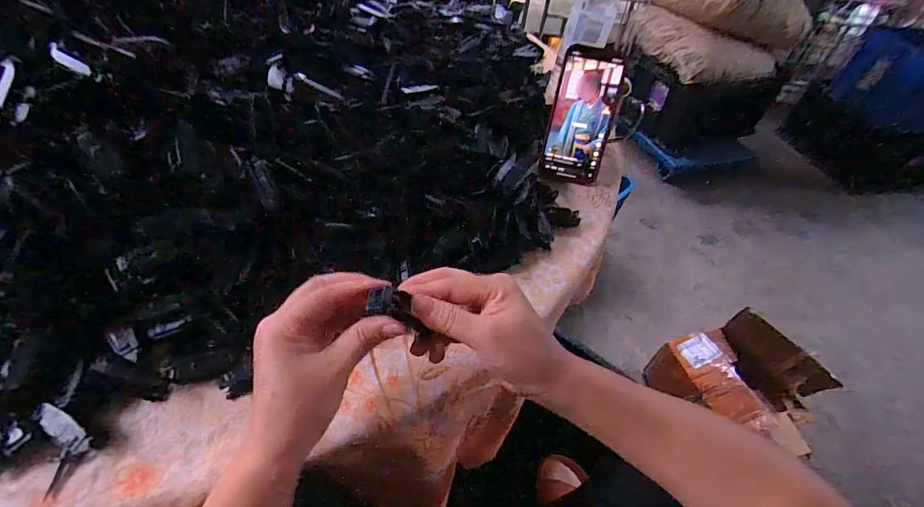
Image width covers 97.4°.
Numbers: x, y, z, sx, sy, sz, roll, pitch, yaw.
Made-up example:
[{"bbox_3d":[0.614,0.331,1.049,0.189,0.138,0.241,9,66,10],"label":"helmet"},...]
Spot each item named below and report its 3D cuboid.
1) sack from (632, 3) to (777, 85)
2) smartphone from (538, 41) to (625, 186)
[{"bbox_3d":[0.820,-0.735,1.405,0.268,0.134,0.430,-7,51,-12],"label":"sack"},{"bbox_3d":[0.149,-0.171,0.506,0.074,0.159,0.012,11,15,3],"label":"smartphone"}]

